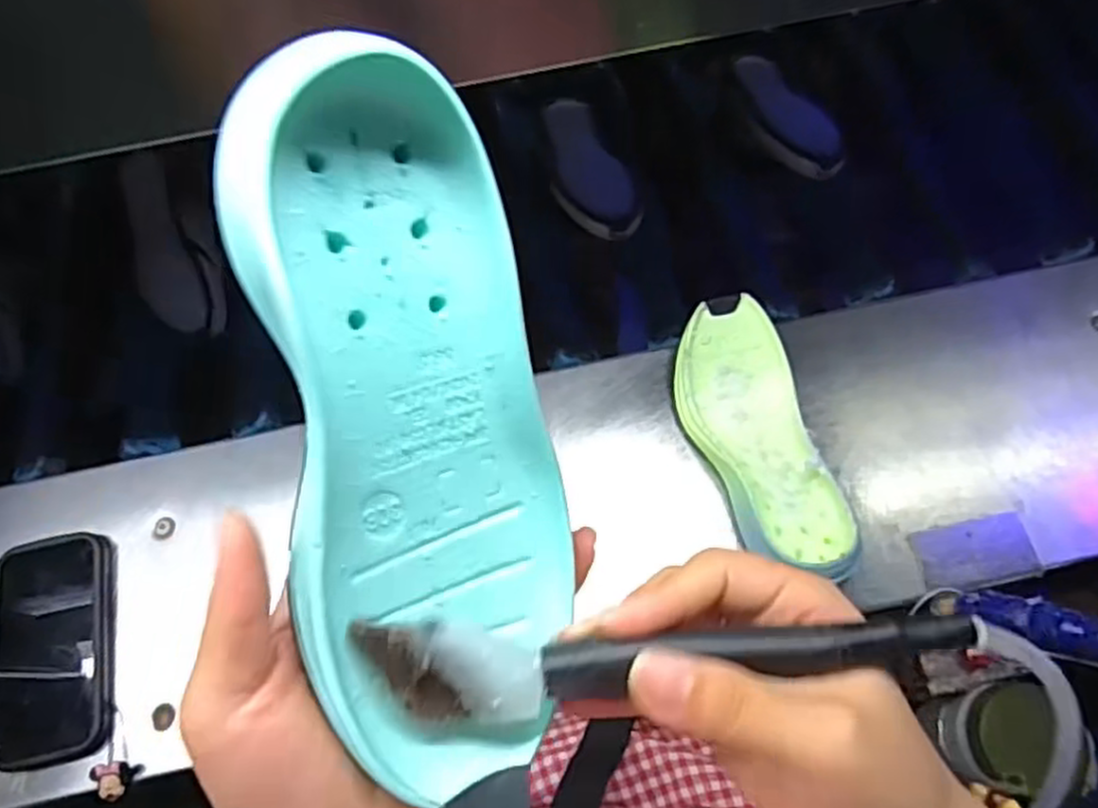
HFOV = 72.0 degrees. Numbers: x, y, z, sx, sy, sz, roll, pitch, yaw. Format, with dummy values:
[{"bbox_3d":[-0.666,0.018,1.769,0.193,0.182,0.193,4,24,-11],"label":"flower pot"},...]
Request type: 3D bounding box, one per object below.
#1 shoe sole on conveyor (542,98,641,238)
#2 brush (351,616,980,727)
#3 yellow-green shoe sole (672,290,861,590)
[{"bbox_3d":[0.032,-0.230,0.711,0.070,0.027,0.194,-12,55,-3],"label":"shoe sole on conveyor"},{"bbox_3d":[0.033,0.074,0.214,0.168,0.026,0.027,-2,71,0],"label":"brush"},{"bbox_3d":[0.154,0.029,0.578,0.091,0.046,0.222,-13,71,-3],"label":"yellow-green shoe sole"}]

